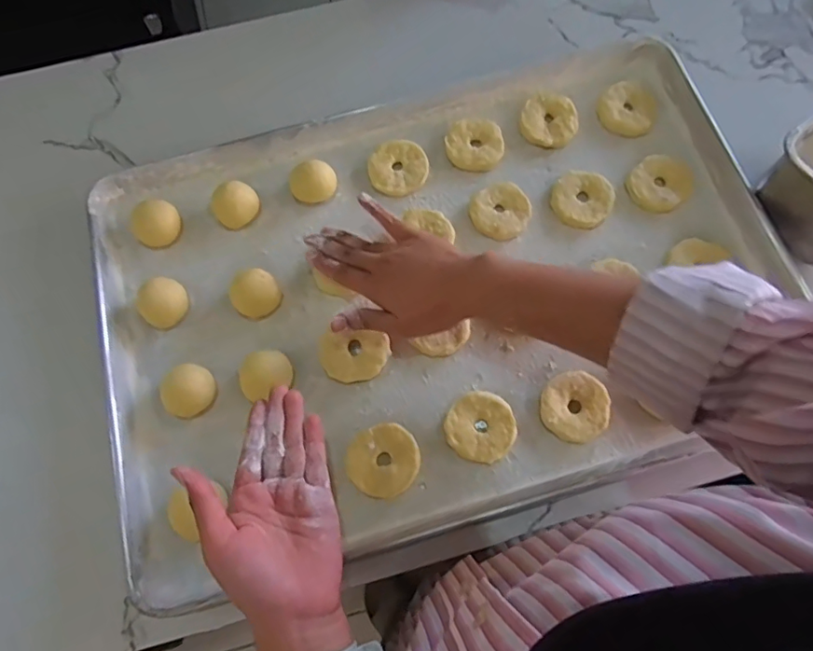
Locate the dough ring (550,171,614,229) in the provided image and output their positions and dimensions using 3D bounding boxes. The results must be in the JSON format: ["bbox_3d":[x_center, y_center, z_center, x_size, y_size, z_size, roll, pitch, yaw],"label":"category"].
[{"bbox_3d":[0.170,-0.122,0.518,0.056,0.013,0.059,0,72,1],"label":"dough ring"}]

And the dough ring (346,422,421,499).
[{"bbox_3d":[-0.019,0.113,0.445,0.059,0.014,0.056,0,72,1],"label":"dough ring"}]

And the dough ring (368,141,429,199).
[{"bbox_3d":[-0.008,-0.156,0.533,0.058,0.011,0.057,0,72,1],"label":"dough ring"}]

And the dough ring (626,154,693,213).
[{"bbox_3d":[0.243,-0.137,0.514,0.054,0.025,0.051,39,77,13],"label":"dough ring"}]

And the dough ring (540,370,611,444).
[{"bbox_3d":[0.143,0.069,0.455,0.056,0.012,0.058,0,72,1],"label":"dough ring"}]

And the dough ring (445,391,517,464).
[{"bbox_3d":[0.064,0.086,0.452,0.057,0.010,0.058,0,72,1],"label":"dough ring"}]

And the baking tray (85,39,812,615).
[{"bbox_3d":[0.029,-0.036,0.484,0.592,0.032,0.402,-16,72,-4],"label":"baking tray"}]

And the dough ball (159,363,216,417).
[{"bbox_3d":[-0.184,0.055,0.455,0.038,0.031,0.043,17,73,7],"label":"dough ball"}]

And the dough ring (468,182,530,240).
[{"bbox_3d":[0.090,-0.111,0.516,0.055,0.015,0.059,0,72,1],"label":"dough ring"}]

